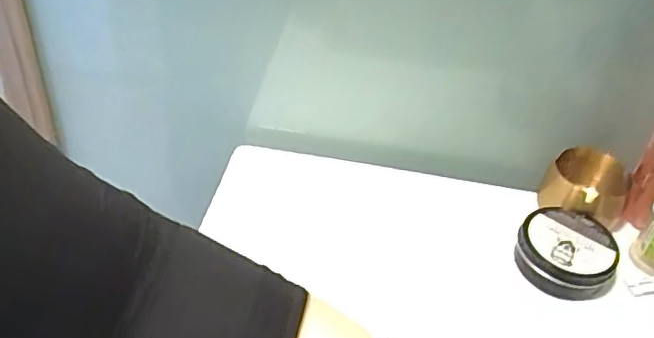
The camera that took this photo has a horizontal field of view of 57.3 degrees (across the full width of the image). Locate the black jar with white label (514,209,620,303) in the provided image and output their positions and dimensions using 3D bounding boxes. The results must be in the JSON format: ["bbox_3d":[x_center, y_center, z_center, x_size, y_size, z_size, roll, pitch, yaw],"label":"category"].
[{"bbox_3d":[0.210,0.073,0.531,0.080,0.036,0.078,4,39,-3],"label":"black jar with white label"}]

